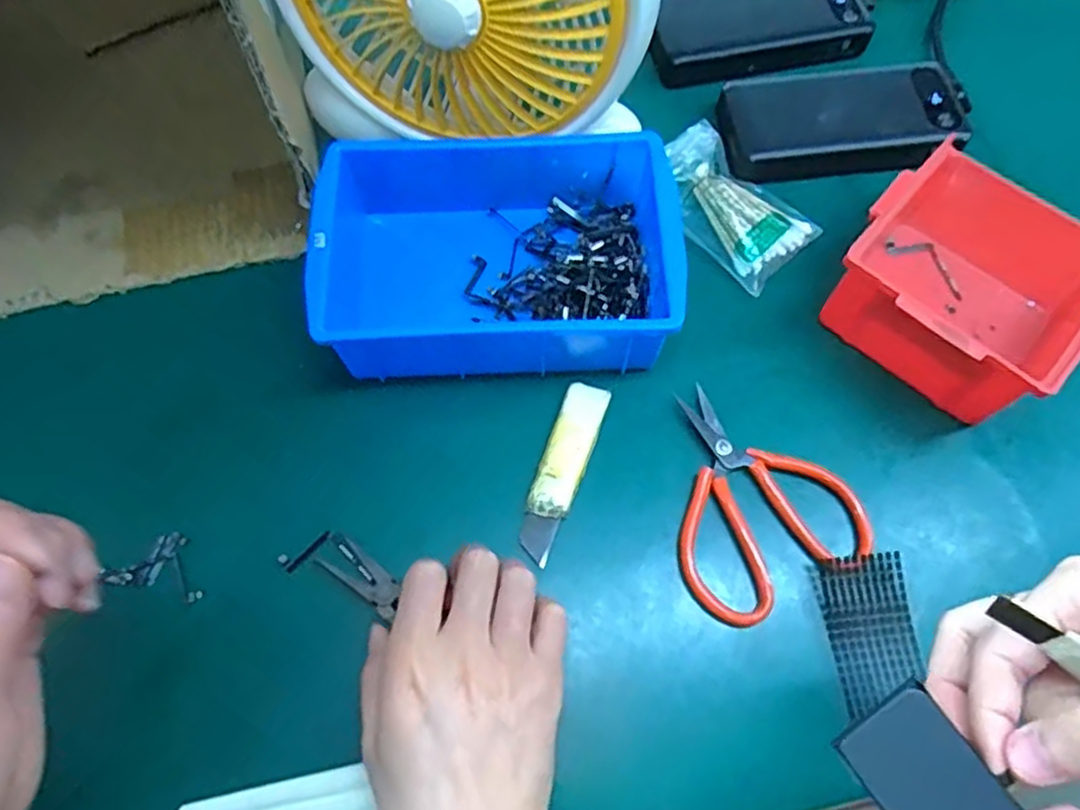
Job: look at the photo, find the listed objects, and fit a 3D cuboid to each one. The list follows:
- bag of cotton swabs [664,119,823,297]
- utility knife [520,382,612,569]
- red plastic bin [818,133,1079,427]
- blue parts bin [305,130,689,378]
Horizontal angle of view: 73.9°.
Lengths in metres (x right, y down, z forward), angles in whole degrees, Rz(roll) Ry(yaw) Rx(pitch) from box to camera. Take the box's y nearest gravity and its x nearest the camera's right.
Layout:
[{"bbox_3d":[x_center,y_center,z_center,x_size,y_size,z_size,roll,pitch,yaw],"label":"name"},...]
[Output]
[{"bbox_3d":[0.119,-0.128,0.459,0.070,0.024,0.107,-38,72,-15],"label":"bag of cotton swabs"},{"bbox_3d":[0.012,0.035,0.400,0.024,0.006,0.105,19,68,8],"label":"utility knife"},{"bbox_3d":[0.243,-0.071,0.412,0.119,0.068,0.136,39,72,15],"label":"red plastic bin"},{"bbox_3d":[-0.026,-0.084,0.416,0.199,0.063,0.134,-3,66,-1],"label":"blue parts bin"}]

